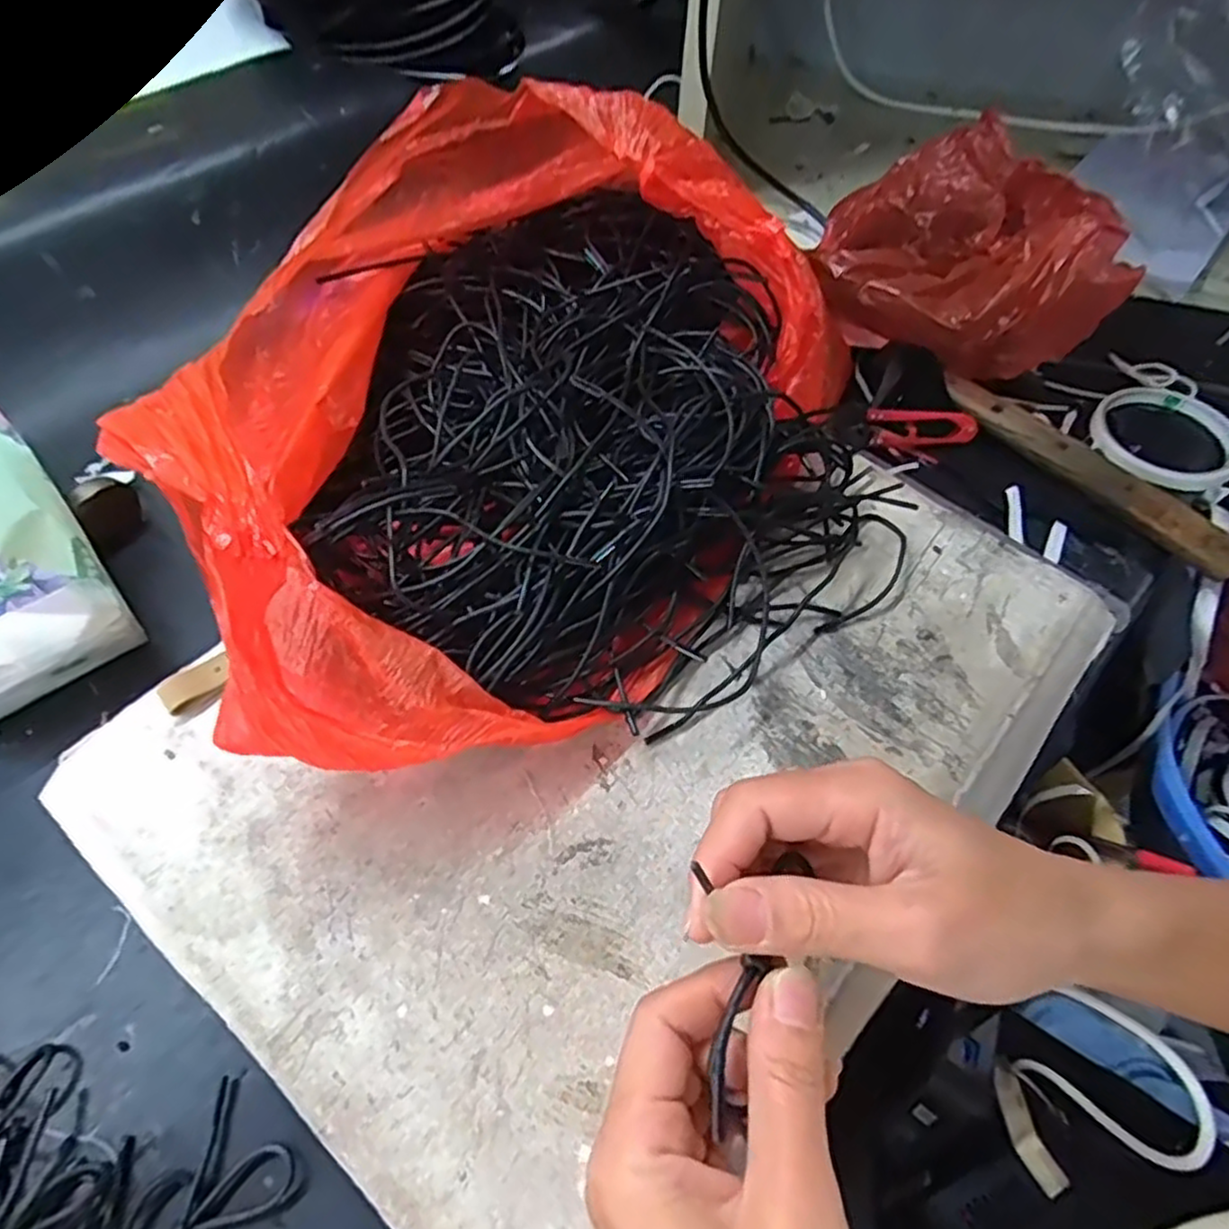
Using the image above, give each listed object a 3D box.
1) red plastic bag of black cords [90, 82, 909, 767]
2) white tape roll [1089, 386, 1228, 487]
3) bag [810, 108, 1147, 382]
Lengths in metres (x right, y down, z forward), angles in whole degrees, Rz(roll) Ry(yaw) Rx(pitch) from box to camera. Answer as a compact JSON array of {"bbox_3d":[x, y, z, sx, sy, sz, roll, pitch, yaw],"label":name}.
[{"bbox_3d":[-0.043,-0.108,0.342,0.320,0.108,0.320,-25,63,-17],"label":"red plastic bag of black cords"},{"bbox_3d":[0.355,-0.116,0.461,0.084,0.017,0.087,1,58,-2],"label":"white tape roll"},{"bbox_3d":[0.231,-0.244,0.473,0.184,0.084,0.198,24,60,12],"label":"bag"}]

